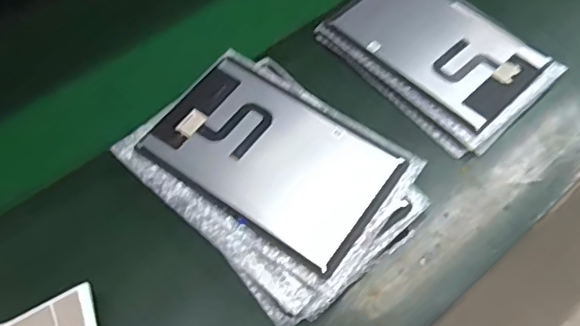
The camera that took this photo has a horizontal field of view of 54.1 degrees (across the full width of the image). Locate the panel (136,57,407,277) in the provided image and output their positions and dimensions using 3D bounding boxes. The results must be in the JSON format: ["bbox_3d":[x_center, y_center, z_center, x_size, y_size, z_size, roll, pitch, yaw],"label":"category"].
[{"bbox_3d":[-0.019,-0.007,0.602,0.242,0.007,0.154,32,66,14],"label":"panel"}]

